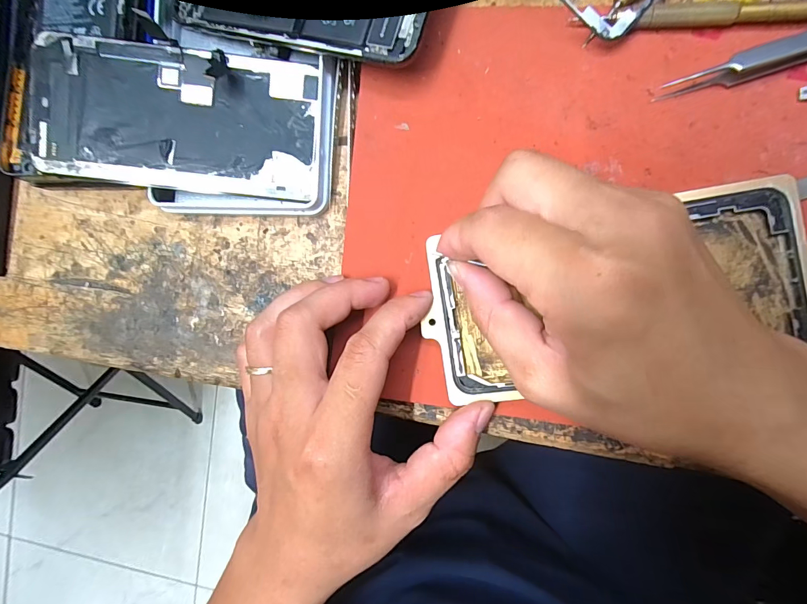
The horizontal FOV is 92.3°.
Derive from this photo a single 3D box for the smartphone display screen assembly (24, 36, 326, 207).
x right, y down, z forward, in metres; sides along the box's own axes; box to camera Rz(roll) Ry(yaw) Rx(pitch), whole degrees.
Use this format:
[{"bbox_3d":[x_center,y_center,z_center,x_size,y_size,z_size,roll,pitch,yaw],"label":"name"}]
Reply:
[{"bbox_3d":[-0.116,-0.095,0.204,0.140,0.009,0.067,5,93,-6],"label":"smartphone display screen assembly"}]

